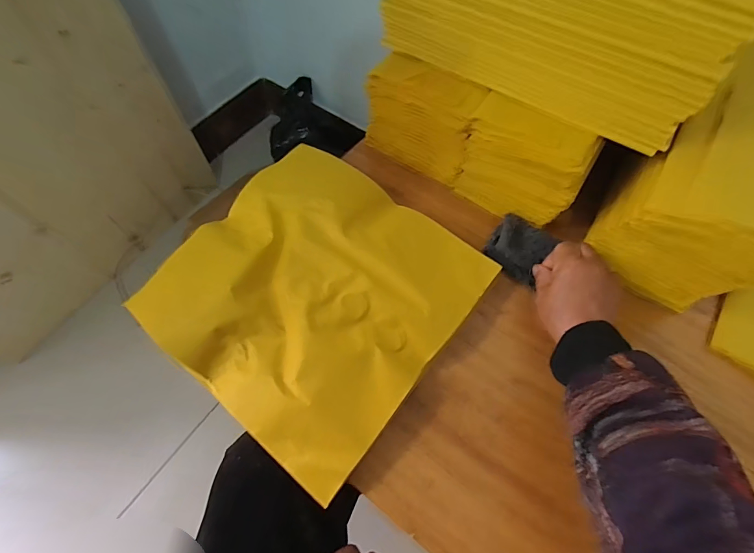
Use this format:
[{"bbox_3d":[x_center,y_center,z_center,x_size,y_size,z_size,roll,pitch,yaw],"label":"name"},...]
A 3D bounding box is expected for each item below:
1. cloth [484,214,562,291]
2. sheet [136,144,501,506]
[{"bbox_3d":[0.166,-0.036,0.438,0.063,0.023,0.071,31,70,9],"label":"cloth"},{"bbox_3d":[-0.066,0.008,0.402,0.288,0.028,0.285,36,68,14],"label":"sheet"}]

